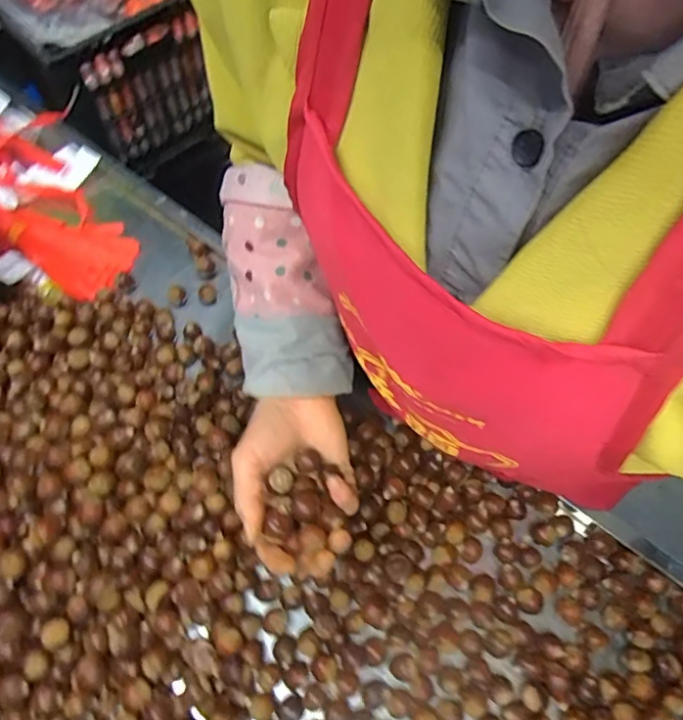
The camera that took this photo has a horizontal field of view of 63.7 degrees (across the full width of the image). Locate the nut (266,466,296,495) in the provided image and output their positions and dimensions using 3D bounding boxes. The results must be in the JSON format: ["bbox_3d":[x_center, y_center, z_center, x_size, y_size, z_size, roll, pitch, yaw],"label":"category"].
[{"bbox_3d":[-0.046,0.092,0.418,0.020,0.013,0.018,-34,67,-18],"label":"nut"}]

